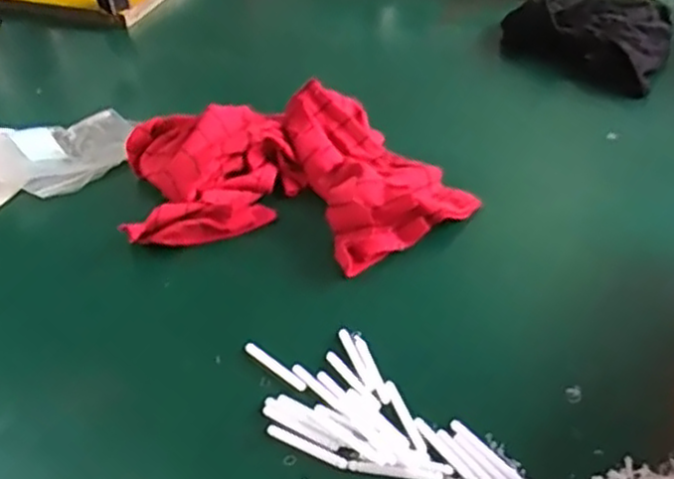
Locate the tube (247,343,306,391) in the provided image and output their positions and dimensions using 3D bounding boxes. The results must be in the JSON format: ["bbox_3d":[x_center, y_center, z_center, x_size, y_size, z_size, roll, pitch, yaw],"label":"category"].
[{"bbox_3d":[-0.045,0.091,0.525,0.059,0.004,0.009,30,51,32],"label":"tube"}]

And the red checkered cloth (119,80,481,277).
[{"bbox_3d":[-0.037,-0.055,0.658,0.303,0.052,0.210,-8,41,-5],"label":"red checkered cloth"}]

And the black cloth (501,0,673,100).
[{"bbox_3d":[0.300,-0.248,0.868,0.200,0.053,0.151,28,50,31],"label":"black cloth"}]

